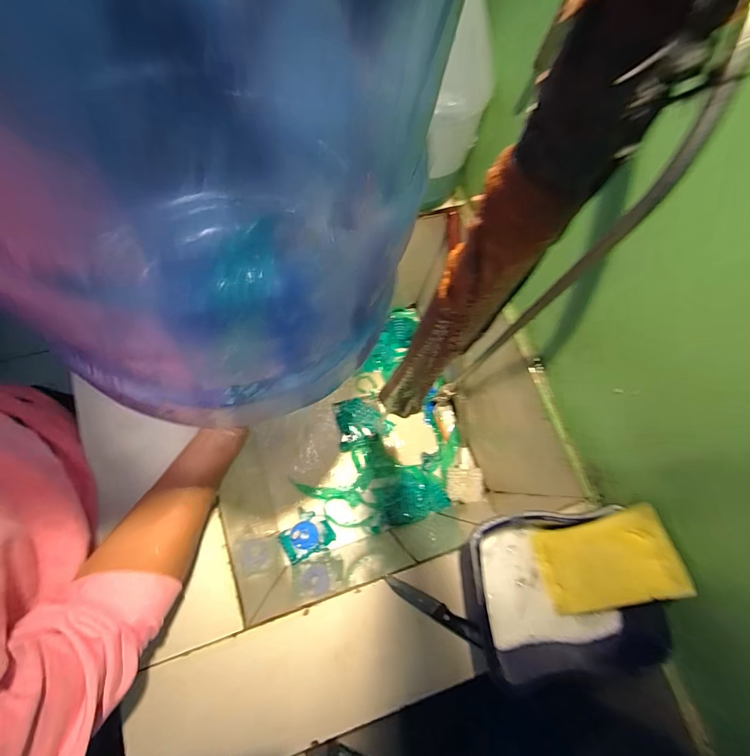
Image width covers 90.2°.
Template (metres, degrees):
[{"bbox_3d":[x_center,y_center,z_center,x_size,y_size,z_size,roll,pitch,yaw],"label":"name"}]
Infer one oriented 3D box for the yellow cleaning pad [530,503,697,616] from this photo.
[{"bbox_3d":[0.258,0.210,0.422,0.139,0.009,0.091,-32,69,31],"label":"yellow cleaning pad"}]

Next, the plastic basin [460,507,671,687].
[{"bbox_3d":[0.196,0.240,0.439,0.168,0.091,0.165,1,75,-5],"label":"plastic basin"}]

